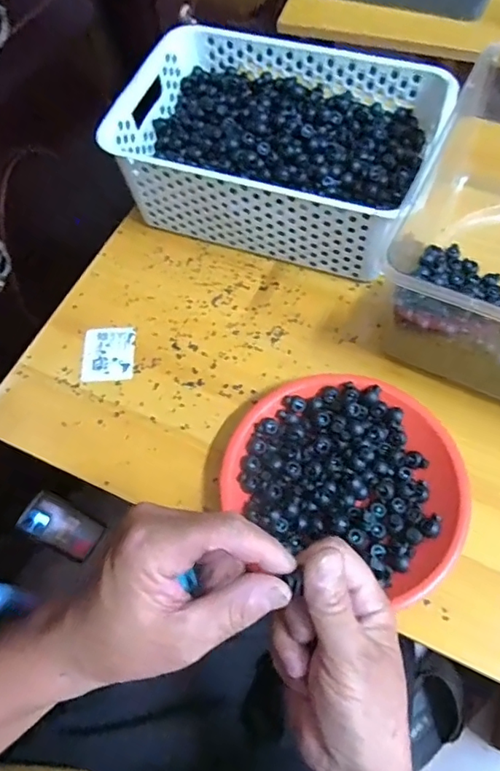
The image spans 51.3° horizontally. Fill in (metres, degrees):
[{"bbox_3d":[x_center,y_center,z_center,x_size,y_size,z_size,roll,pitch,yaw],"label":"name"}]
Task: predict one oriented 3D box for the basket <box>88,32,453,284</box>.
[{"bbox_3d":[0.028,-0.248,0.547,0.296,0.093,0.210,19,66,11],"label":"basket"}]

